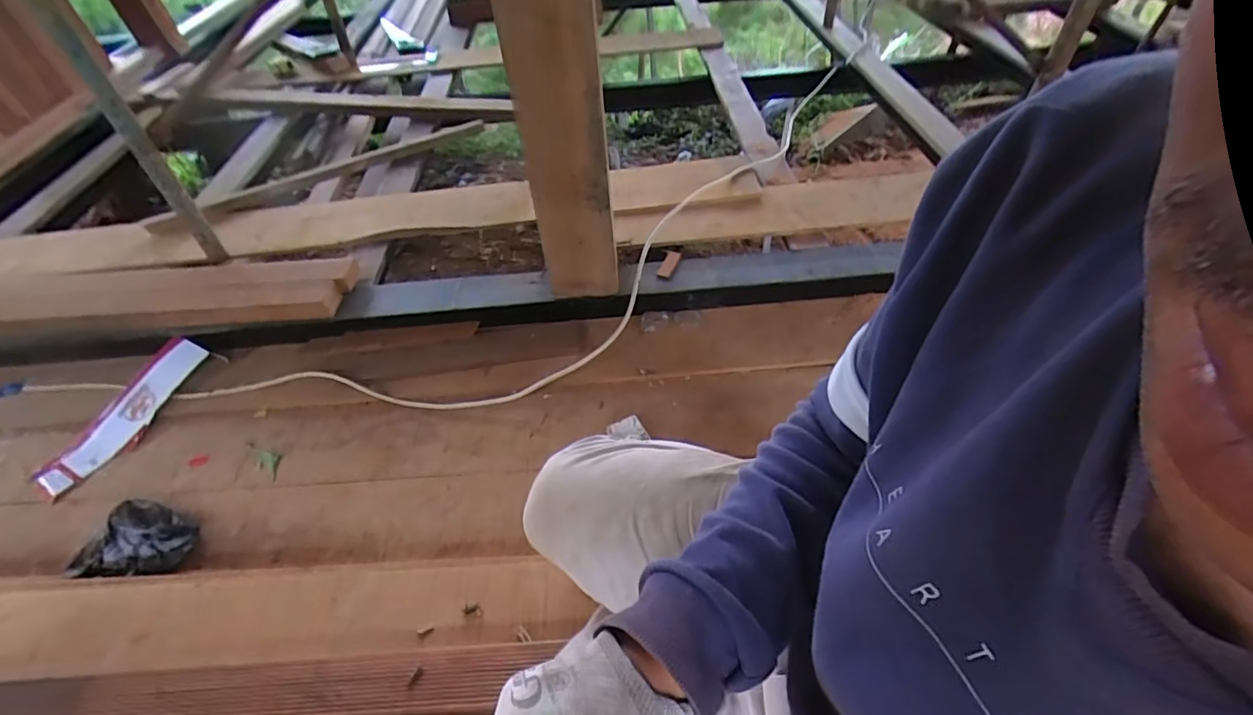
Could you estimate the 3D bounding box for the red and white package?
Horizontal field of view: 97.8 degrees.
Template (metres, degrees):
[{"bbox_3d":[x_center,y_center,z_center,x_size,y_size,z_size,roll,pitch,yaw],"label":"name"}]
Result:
[{"bbox_3d":[-0.990,0.111,1.079,0.125,0.030,0.346,19,62,13],"label":"red and white package"}]

